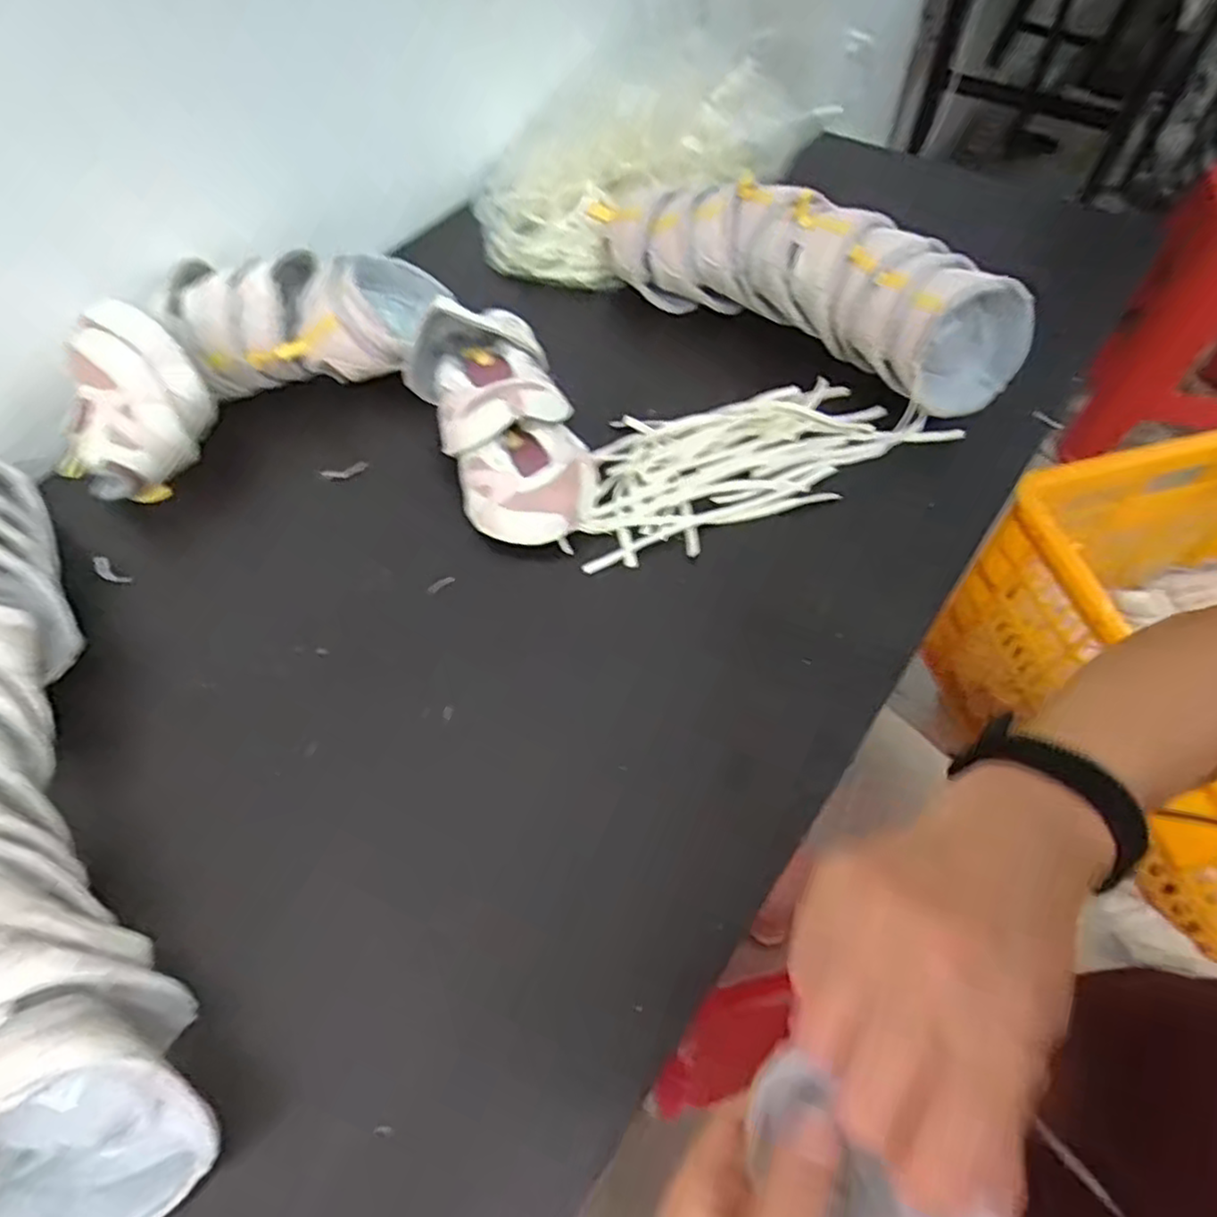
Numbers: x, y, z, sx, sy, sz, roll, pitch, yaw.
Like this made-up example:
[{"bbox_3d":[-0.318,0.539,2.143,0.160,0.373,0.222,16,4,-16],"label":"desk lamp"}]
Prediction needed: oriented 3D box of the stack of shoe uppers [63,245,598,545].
[{"bbox_3d":[-0.175,-0.180,0.528,0.350,0.093,0.251,6,58,6],"label":"stack of shoe uppers"}]

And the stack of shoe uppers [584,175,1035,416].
[{"bbox_3d":[0.146,-0.265,0.569,0.359,0.087,0.085,30,63,19],"label":"stack of shoe uppers"}]

